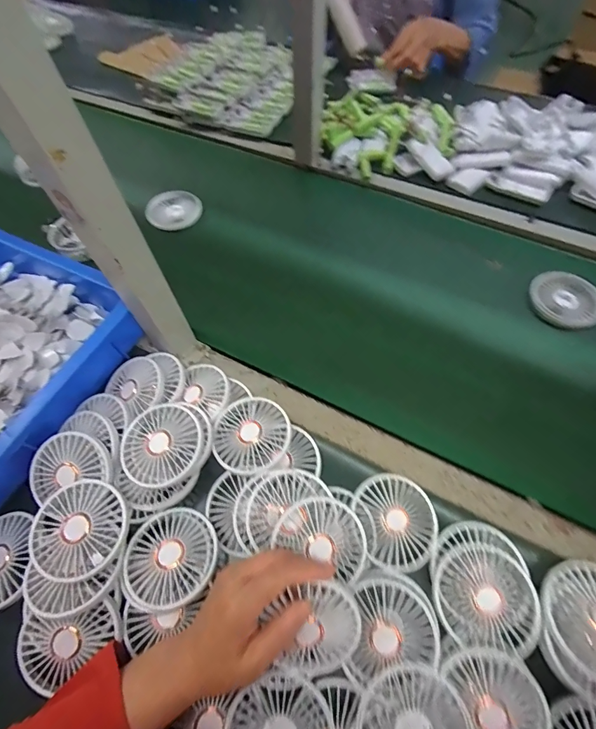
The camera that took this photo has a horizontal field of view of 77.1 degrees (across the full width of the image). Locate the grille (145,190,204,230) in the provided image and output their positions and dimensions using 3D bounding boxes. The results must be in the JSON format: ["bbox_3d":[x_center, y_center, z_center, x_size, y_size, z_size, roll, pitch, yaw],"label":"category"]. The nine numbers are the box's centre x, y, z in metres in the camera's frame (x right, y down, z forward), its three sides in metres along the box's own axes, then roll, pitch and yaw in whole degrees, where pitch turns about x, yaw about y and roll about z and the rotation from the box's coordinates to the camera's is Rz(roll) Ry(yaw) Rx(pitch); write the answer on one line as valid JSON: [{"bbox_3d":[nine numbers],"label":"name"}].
[{"bbox_3d":[-0.216,-0.272,0.664,0.092,0.035,0.092,-1,61,2],"label":"grille"}]

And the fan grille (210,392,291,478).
[{"bbox_3d":[-0.053,0.078,0.419,0.085,0.020,0.085,-2,61,4],"label":"fan grille"}]

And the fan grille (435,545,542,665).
[{"bbox_3d":[0.171,0.211,0.343,0.085,0.021,0.080,-1,61,2],"label":"fan grille"}]

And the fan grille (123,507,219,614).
[{"bbox_3d":[-0.124,0.187,0.366,0.086,0.019,0.085,-1,61,2],"label":"fan grille"}]

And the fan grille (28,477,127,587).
[{"bbox_3d":[-0.208,0.157,0.359,0.081,0.019,0.087,1,65,-2],"label":"fan grille"}]

